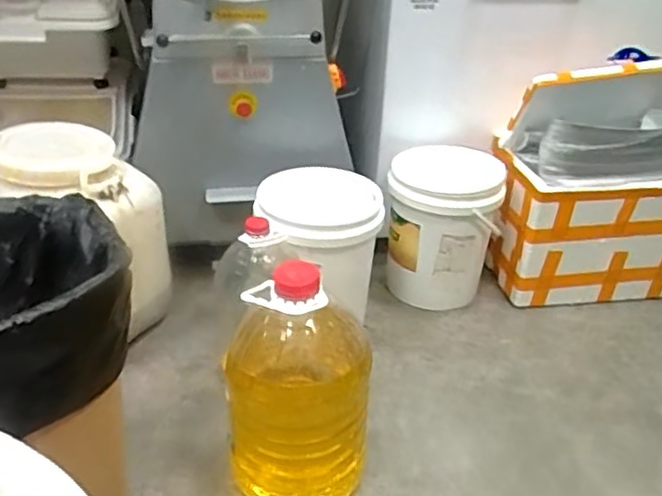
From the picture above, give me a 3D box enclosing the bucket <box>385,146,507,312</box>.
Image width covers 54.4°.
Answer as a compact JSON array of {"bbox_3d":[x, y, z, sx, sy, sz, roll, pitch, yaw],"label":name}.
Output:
[{"bbox_3d":[0.303,-0.045,1.783,0.279,0.400,0.279,10,32,13],"label":"bucket"}]

